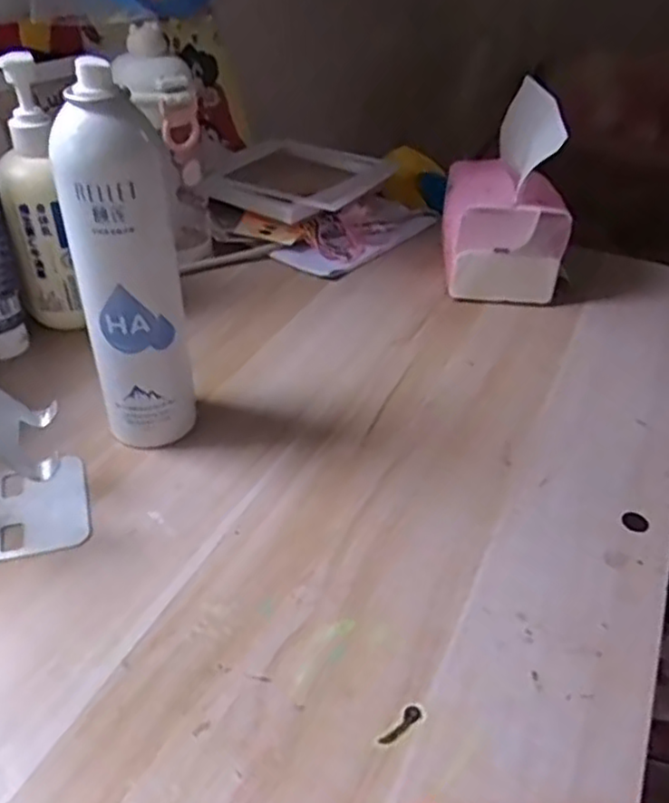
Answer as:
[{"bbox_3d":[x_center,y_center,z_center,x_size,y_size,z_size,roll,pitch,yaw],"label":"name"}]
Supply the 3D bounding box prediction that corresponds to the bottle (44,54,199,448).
[{"bbox_3d":[-0.119,-0.069,0.409,0.046,0.223,0.047,19,41,19],"label":"bottle"}]

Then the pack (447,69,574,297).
[{"bbox_3d":[0.154,-0.191,0.628,0.098,0.152,0.136,5,39,2],"label":"pack"}]

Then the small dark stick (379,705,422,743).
[{"bbox_3d":[0.031,0.148,0.319,0.024,0.004,0.007,-29,48,-33],"label":"small dark stick"}]

